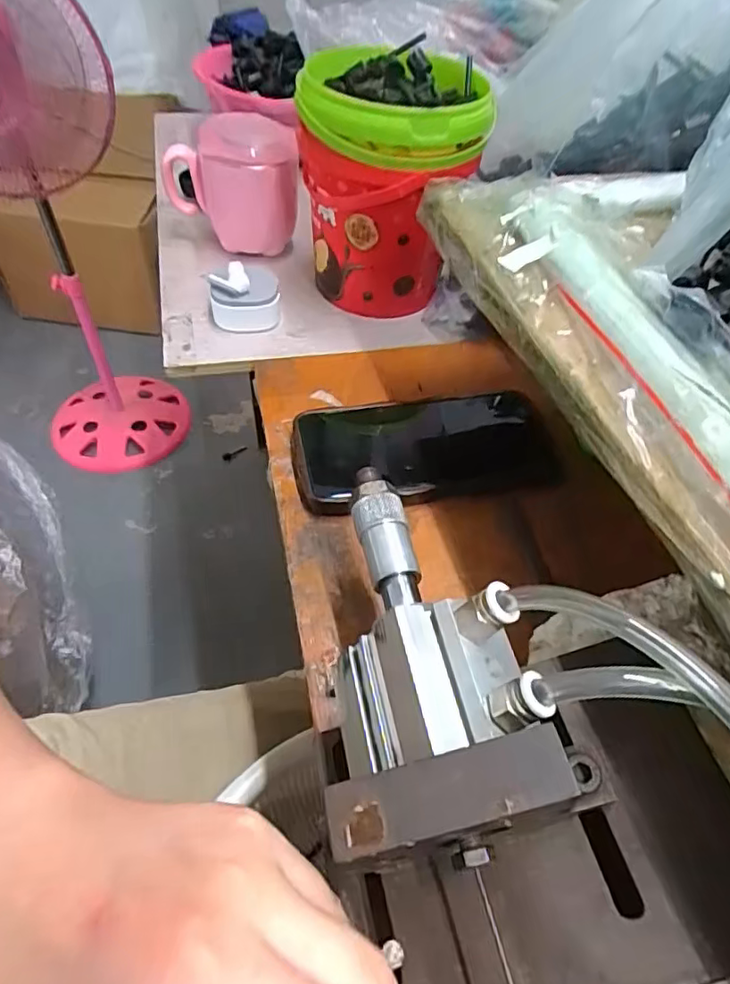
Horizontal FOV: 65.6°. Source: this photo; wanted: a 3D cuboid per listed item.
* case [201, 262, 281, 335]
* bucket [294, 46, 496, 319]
[{"bbox_3d":[-0.093,-0.150,0.438,0.052,0.049,0.027,-7,53,-11],"label":"case"},{"bbox_3d":[0.015,-0.226,0.438,0.123,0.158,0.112,5,51,-2],"label":"bucket"}]

